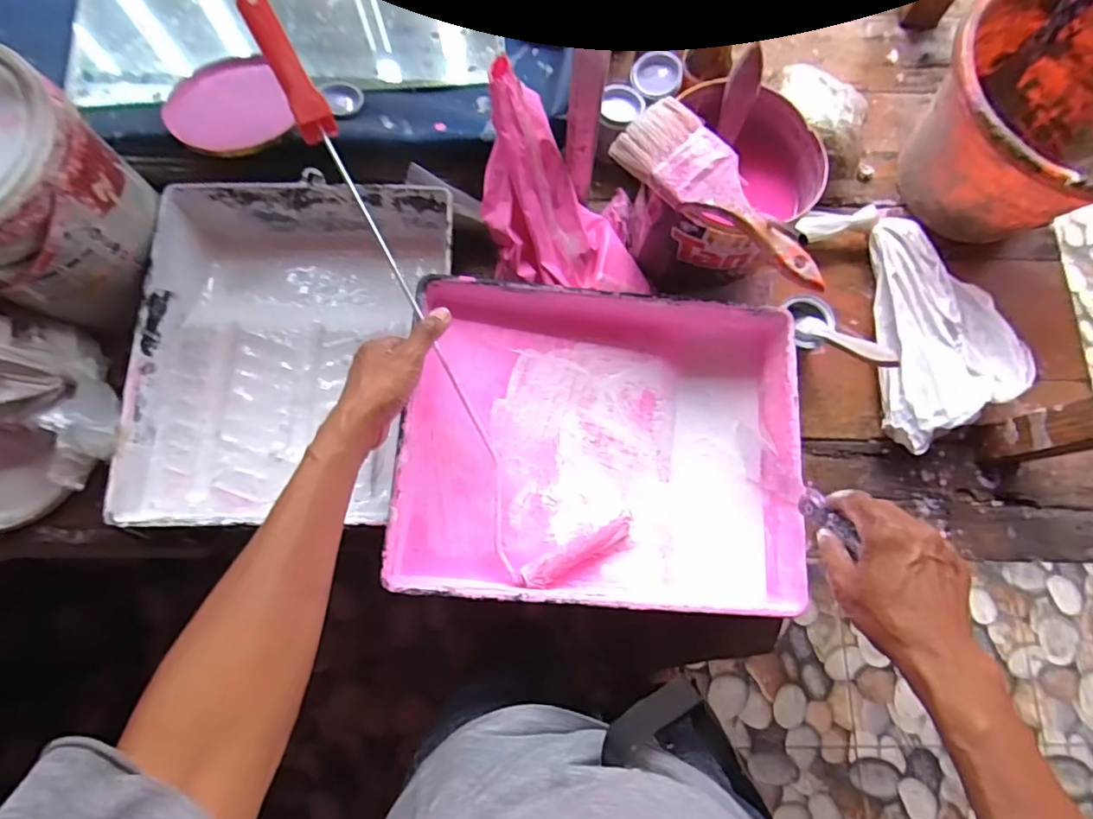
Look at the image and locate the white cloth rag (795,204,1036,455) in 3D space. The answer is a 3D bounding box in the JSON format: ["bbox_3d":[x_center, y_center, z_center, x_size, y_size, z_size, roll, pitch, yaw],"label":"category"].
[{"bbox_3d":[0.389,-0.104,0.577,0.155,0.044,0.272,-13,77,-3],"label":"white cloth rag"}]

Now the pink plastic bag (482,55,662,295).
[{"bbox_3d":[0.024,-0.210,0.550,0.165,0.145,0.156,5,77,1],"label":"pink plastic bag"}]

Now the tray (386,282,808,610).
[{"bbox_3d":[0.052,0.032,0.517,0.346,0.088,0.276,4,77,0],"label":"tray"}]

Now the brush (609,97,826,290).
[{"bbox_3d":[0.150,-0.178,0.454,0.196,0.013,0.074,39,80,8],"label":"brush"}]

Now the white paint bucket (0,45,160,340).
[{"bbox_3d":[-0.472,-0.187,0.500,0.166,0.185,0.165,0,77,0],"label":"white paint bucket"}]

